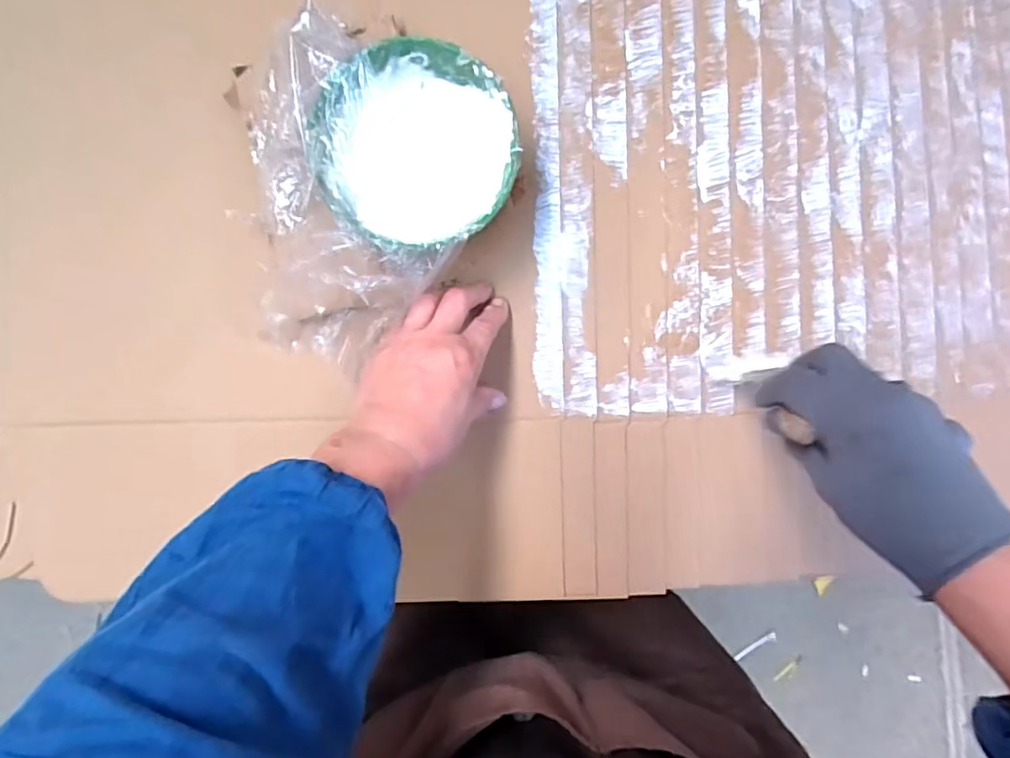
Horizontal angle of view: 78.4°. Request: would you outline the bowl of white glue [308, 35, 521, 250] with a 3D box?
[{"bbox_3d":[-0.061,-0.150,0.421,0.124,0.082,0.122,0,89,-7],"label":"bowl of white glue"}]

